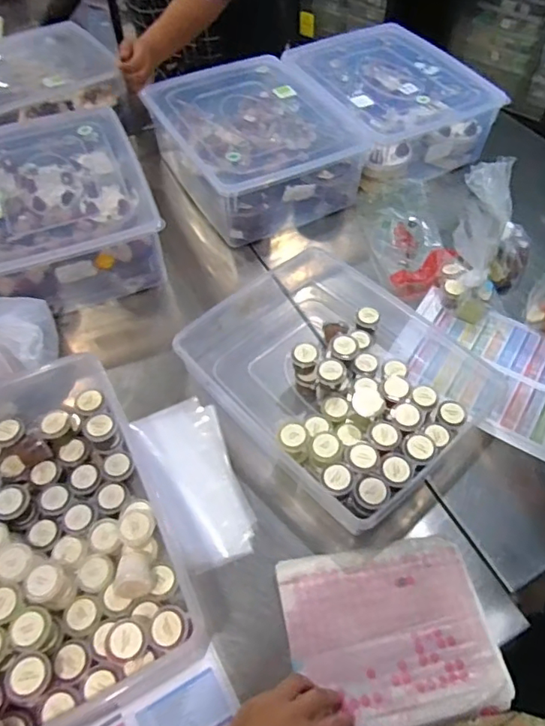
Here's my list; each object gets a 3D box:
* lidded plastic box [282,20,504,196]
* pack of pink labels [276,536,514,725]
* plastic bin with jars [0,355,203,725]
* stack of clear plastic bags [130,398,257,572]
[{"bbox_3d":[0.216,-0.510,1.049,0.275,0.133,0.350,-22,57,-14],"label":"lidded plastic box"},{"bbox_3d":[0.122,0.279,0.554,0.205,0.012,0.169,-9,55,-6],"label":"pack of pink labels"},{"bbox_3d":[-0.282,0.194,0.572,0.313,0.109,0.376,-26,58,-17],"label":"plastic bin with jars"},{"bbox_3d":[-0.095,0.140,0.663,0.103,0.024,0.218,-21,57,-14],"label":"stack of clear plastic bags"}]

